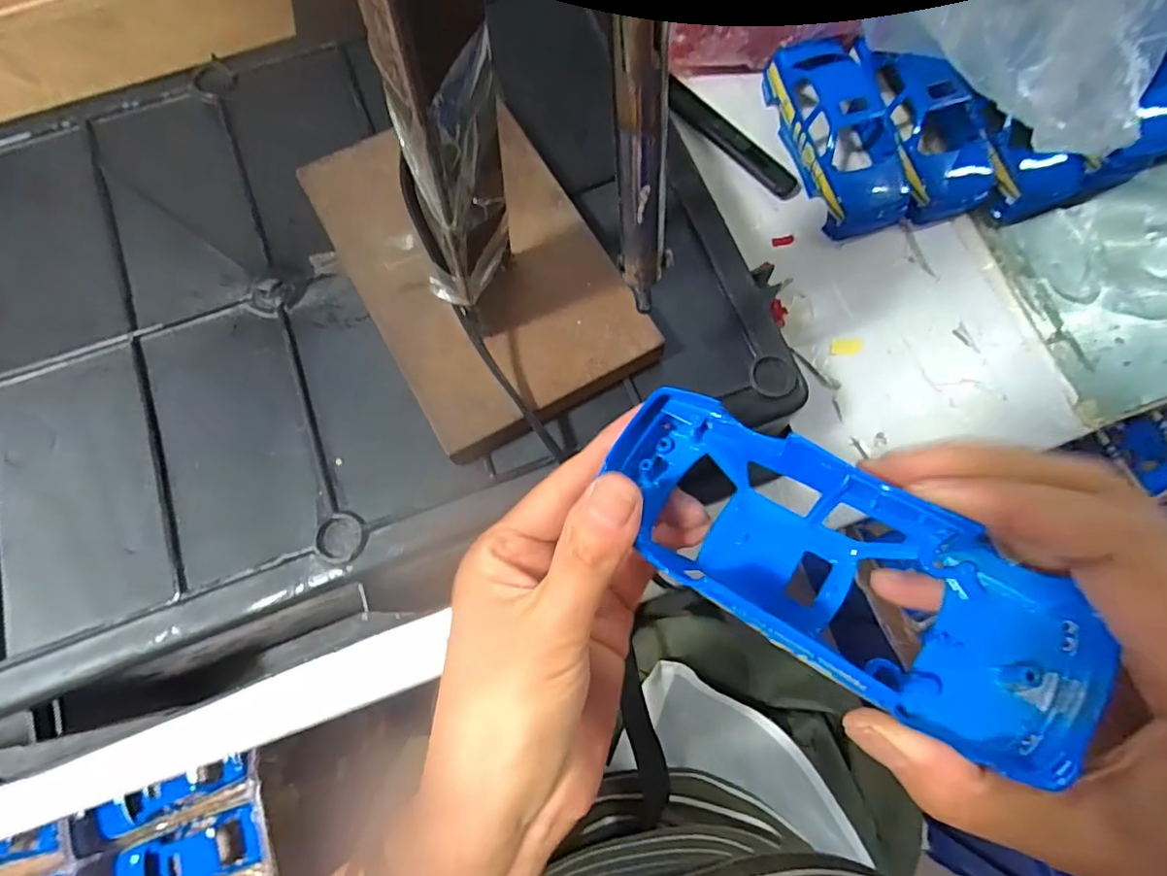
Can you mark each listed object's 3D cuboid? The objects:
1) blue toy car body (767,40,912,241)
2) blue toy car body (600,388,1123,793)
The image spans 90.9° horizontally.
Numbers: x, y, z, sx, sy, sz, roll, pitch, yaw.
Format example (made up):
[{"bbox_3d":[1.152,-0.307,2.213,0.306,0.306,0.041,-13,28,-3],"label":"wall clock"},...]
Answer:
[{"bbox_3d":[0.161,-0.192,0.361,0.059,0.042,0.126,-16,76,-4],"label":"blue toy car body"},{"bbox_3d":[0.071,0.034,0.169,0.131,0.042,0.058,34,77,29],"label":"blue toy car body"}]

